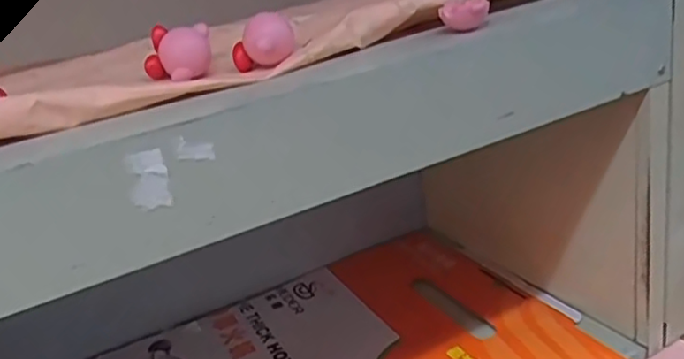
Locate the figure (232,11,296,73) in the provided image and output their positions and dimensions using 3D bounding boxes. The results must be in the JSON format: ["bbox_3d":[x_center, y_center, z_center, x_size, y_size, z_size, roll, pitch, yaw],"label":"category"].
[{"bbox_3d":[-0.044,-0.078,0.368,0.027,0.030,0.024,14,35,40],"label":"figure"}]

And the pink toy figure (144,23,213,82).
[{"bbox_3d":[-0.092,-0.072,0.370,0.037,0.029,0.025,-17,27,-13],"label":"pink toy figure"}]

